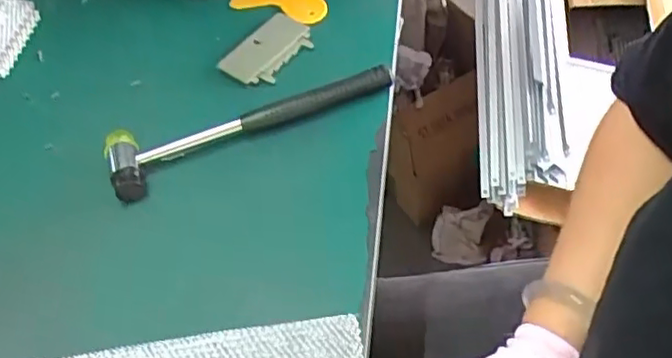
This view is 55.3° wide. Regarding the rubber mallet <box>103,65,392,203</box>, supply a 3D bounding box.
[{"bbox_3d":[-0.069,-0.042,0.529,0.241,0.035,0.059,-15,55,-7],"label":"rubber mallet"}]

